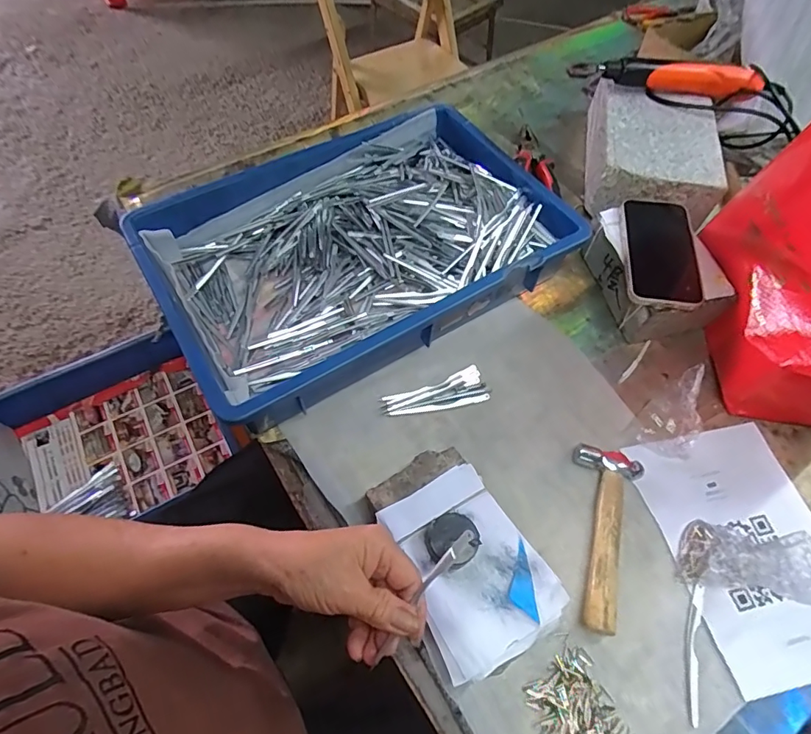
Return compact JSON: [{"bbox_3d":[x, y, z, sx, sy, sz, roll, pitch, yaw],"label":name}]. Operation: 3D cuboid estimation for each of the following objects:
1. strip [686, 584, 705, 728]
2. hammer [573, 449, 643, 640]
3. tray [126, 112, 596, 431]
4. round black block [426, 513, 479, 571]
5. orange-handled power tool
[{"bbox_3d":[0.236,0.231,0.395,0.011,0.004,0.102,19,62,8],"label":"strip"},{"bbox_3d":[0.178,0.148,0.428,0.056,0.019,0.157,12,61,4],"label":"hammer"},{"bbox_3d":[-0.044,-0.136,0.552,0.438,0.075,0.279,-29,66,-17],"label":"tray"},{"bbox_3d":[0.035,0.134,0.374,0.037,0.023,0.038,1,61,-2],"label":"round black block"},{"bbox_3d":[0.345,-0.388,0.646,0.243,0.033,0.034,7,59,2],"label":"orange-handled power tool"}]

